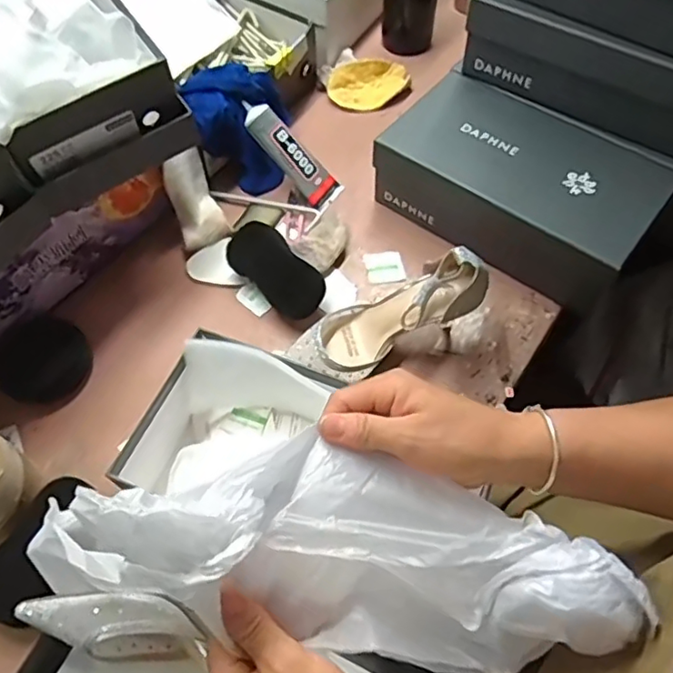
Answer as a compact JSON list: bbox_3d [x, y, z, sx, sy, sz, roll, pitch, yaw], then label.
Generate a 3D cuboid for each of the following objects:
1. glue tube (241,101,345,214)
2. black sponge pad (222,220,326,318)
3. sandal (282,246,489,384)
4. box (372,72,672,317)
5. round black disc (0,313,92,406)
[{"bbox_3d":[-0.056,-0.224,0.738,0.150,0.034,0.044,45,63,-20],"label":"glue tube"},{"bbox_3d":[-0.067,-0.075,0.666,0.121,0.014,0.062,43,88,8],"label":"black sponge pad"},{"bbox_3d":[0.040,-0.024,0.599,0.199,0.141,0.084,-21,61,-11],"label":"sandal"},{"bbox_3d":[0.209,-0.178,0.695,0.291,0.097,0.170,33,65,18],"label":"box"},{"bbox_3d":[-0.313,0.024,0.635,0.091,0.009,0.091,2,81,-16],"label":"round black disc"}]

